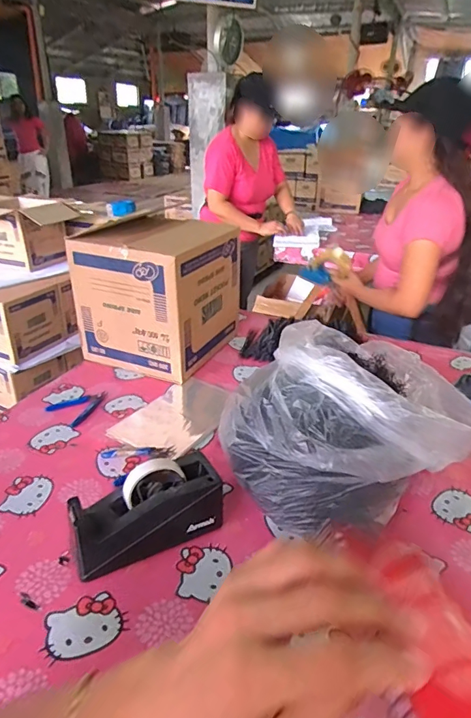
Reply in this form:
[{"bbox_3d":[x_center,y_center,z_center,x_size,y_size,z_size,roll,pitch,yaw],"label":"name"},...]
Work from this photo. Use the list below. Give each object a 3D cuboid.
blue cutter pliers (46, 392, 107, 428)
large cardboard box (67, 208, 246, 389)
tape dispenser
[{"bbox_3d":[-0.323,0.094,0.905,0.087,0.009,0.106,8,29,15],"label":"blue cutter pliers"},{"bbox_3d":[-0.178,-0.153,1.084,0.273,0.292,0.289,13,31,23],"label":"large cardboard box"},{"bbox_3d":[-0.119,0.207,0.610,0.199,0.109,0.085,-15,32,-26],"label":"tape dispenser"}]

